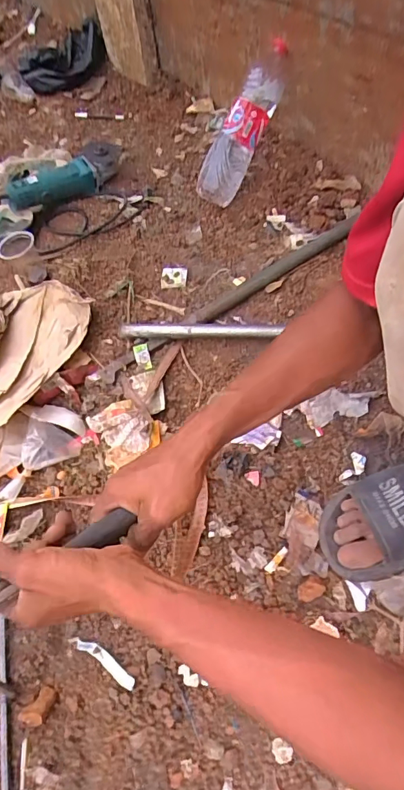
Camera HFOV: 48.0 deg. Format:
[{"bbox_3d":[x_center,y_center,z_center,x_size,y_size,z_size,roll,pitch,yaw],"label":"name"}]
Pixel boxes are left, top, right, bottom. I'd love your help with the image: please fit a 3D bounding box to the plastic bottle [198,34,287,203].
[{"bbox_3d":[0.086,-0.561,0.933,0.080,0.084,0.325,29,96,20],"label":"plastic bottle"}]

